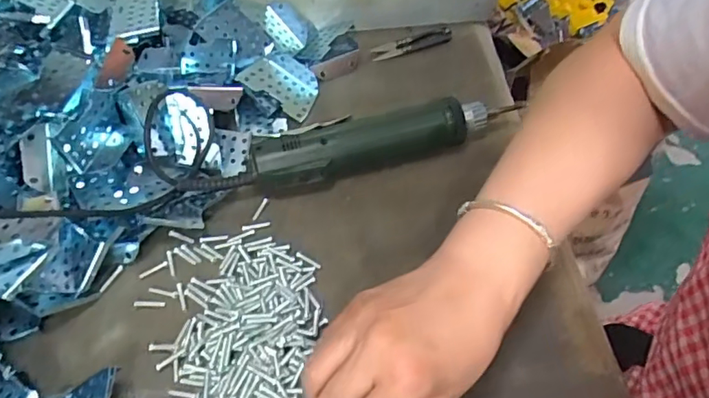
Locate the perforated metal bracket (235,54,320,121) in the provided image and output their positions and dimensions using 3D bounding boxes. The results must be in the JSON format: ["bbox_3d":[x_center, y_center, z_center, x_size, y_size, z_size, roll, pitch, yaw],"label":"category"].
[{"bbox_3d":[-0.068,-0.114,0.530,0.072,0.010,0.059,35,55,-2],"label":"perforated metal bracket"}]

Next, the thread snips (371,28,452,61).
[{"bbox_3d":[0.063,-0.169,0.591,0.093,0.009,0.018,-18,53,-11],"label":"thread snips"}]

